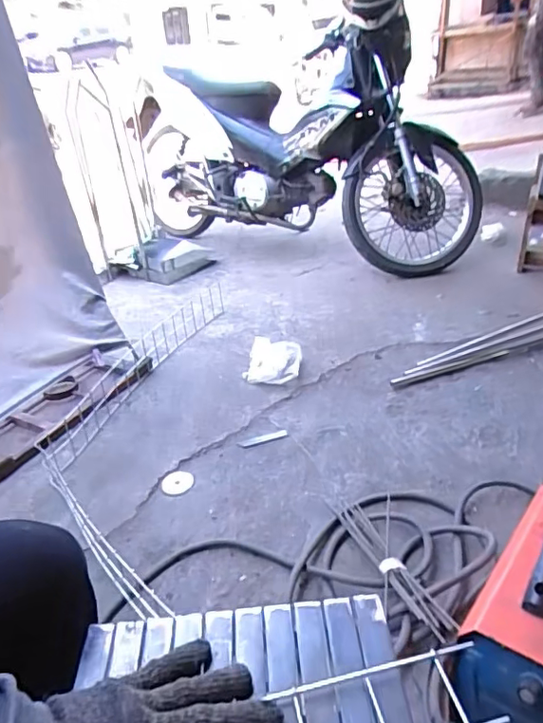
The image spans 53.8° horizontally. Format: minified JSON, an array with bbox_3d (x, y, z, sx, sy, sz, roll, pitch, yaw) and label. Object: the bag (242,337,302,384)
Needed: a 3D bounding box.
[{"bbox_3d":[0.008,-0.009,1.561,0.163,0.049,0.216,-1,30,8],"label":"bag"}]

